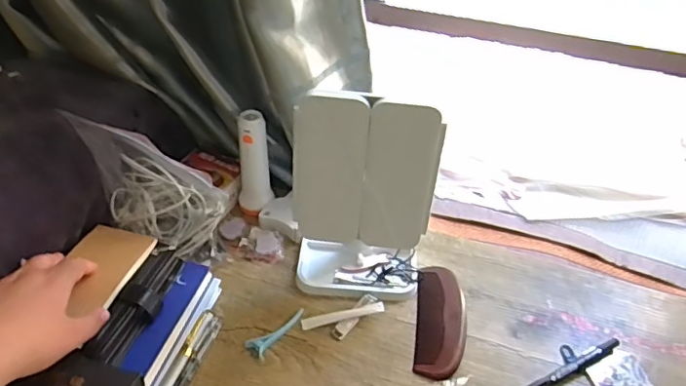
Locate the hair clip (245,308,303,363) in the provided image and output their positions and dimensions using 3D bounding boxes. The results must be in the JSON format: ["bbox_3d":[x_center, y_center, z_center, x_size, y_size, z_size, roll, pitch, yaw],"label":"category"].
[{"bbox_3d":[-0.072,0.144,0.580,0.026,0.009,0.072,23,42,23],"label":"hair clip"}]

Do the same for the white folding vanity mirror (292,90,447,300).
[{"bbox_3d":[0.017,0.004,0.575,0.150,0.231,0.078,6,38,3],"label":"white folding vanity mirror"}]

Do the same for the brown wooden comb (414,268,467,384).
[{"bbox_3d":[0.108,0.136,0.596,0.053,0.015,0.142,7,38,5],"label":"brown wooden comb"}]

